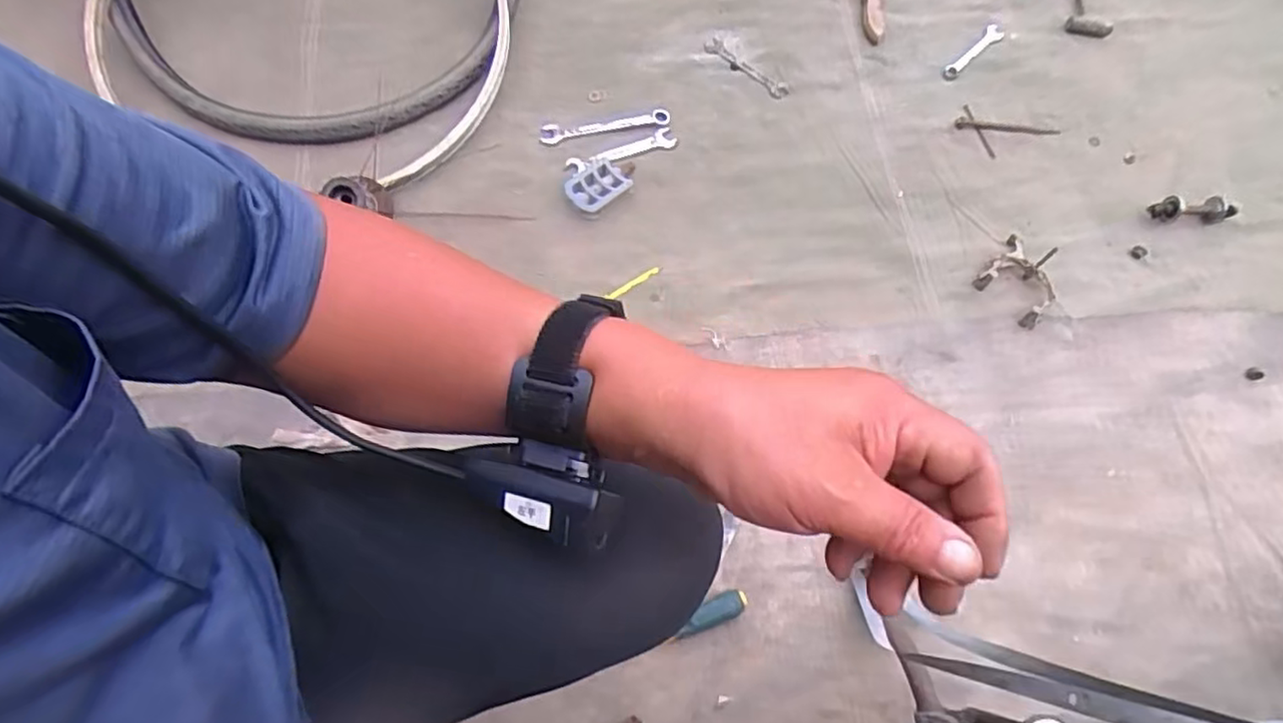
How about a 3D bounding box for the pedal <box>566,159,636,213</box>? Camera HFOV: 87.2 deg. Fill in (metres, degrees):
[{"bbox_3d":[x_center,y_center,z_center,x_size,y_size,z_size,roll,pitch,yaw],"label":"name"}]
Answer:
[{"bbox_3d":[-0.056,-0.269,1.012,0.113,0.023,0.065,-39,75,-16],"label":"pedal"}]

